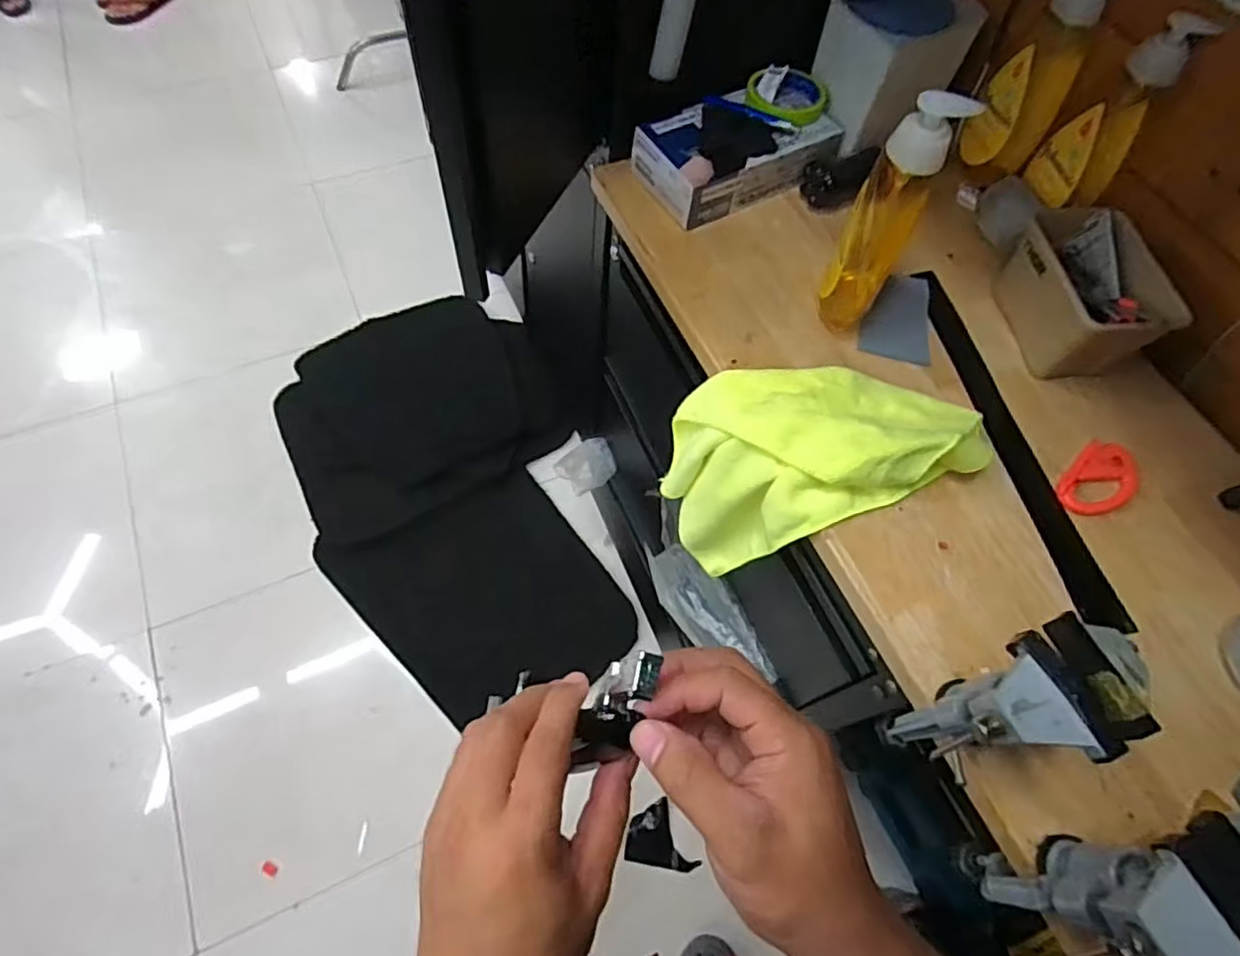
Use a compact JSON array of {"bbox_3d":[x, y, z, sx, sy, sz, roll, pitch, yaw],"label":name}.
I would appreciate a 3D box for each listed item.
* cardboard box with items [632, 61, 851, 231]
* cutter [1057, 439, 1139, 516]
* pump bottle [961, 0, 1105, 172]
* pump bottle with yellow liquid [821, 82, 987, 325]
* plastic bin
[{"bbox_3d":[0.146,-0.401,0.771,0.234,0.076,0.129,-32,69,-19],"label":"cardboard box with items"},{"bbox_3d":[0.476,0.002,0.636,0.058,0.018,0.092,42,67,17],"label":"cutter"},{"bbox_3d":[0.475,-0.458,0.735,0.086,0.199,0.065,33,65,13],"label":"pump bottle"},{"bbox_3d":[0.251,-0.244,0.621,0.062,0.229,0.067,24,63,8],"label":"pump bottle with yellow liquid"},{"bbox_3d":[0.483,-0.199,0.691,0.097,0.094,0.178,-3,63,-6],"label":"plastic bin"}]

